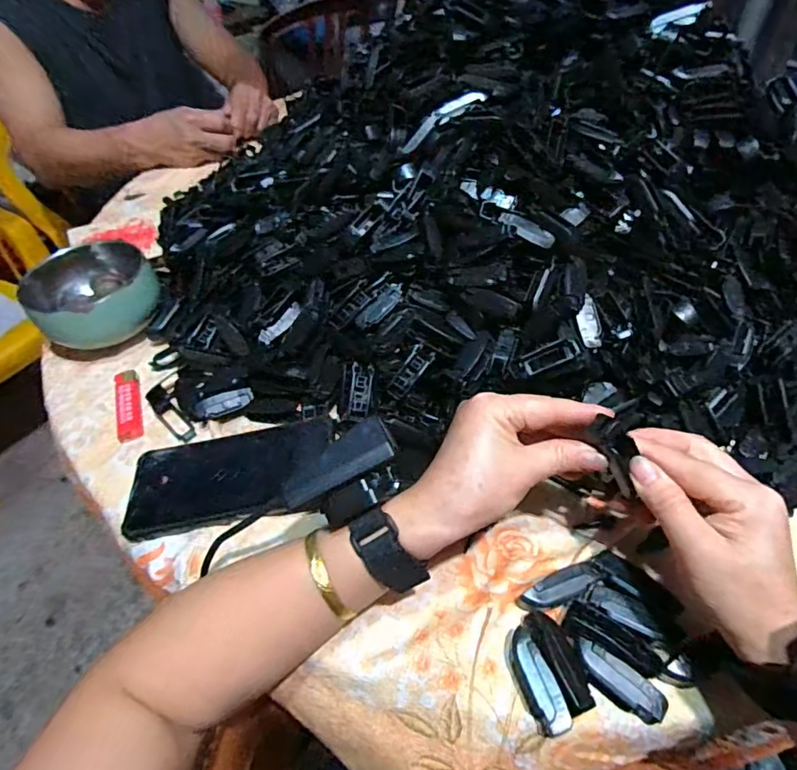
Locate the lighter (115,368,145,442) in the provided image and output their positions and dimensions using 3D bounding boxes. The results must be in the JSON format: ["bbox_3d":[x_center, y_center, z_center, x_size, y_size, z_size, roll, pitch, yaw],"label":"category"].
[{"bbox_3d":[-0.247,0.017,0.455,0.023,0.010,0.080,-20,50,-11],"label":"lighter"}]

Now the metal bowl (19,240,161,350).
[{"bbox_3d":[-0.314,-0.093,0.508,0.113,0.062,0.113,-3,49,4],"label":"metal bowl"}]

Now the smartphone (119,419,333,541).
[{"bbox_3d":[-0.132,0.071,0.396,0.159,0.014,0.077,-11,49,-3],"label":"smartphone"}]

